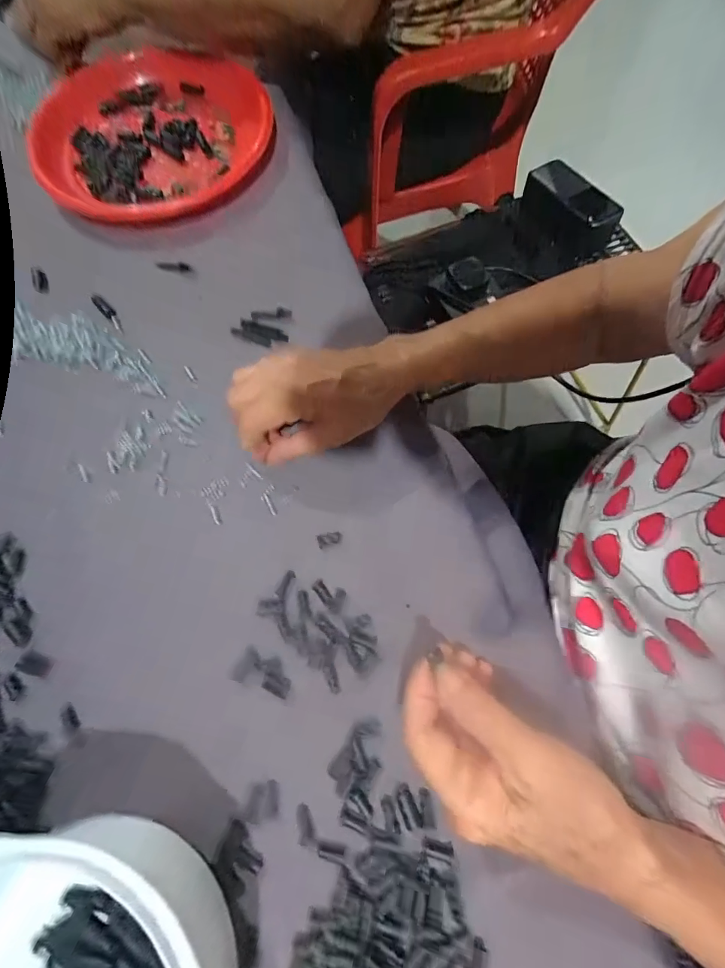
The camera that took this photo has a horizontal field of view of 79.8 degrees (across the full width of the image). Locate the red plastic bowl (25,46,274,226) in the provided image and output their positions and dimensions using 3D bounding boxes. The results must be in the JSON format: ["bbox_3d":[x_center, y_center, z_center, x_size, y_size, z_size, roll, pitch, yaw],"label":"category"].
[{"bbox_3d":[-0.201,-0.342,0.415,0.217,0.026,0.217,0,71,0],"label":"red plastic bowl"}]

